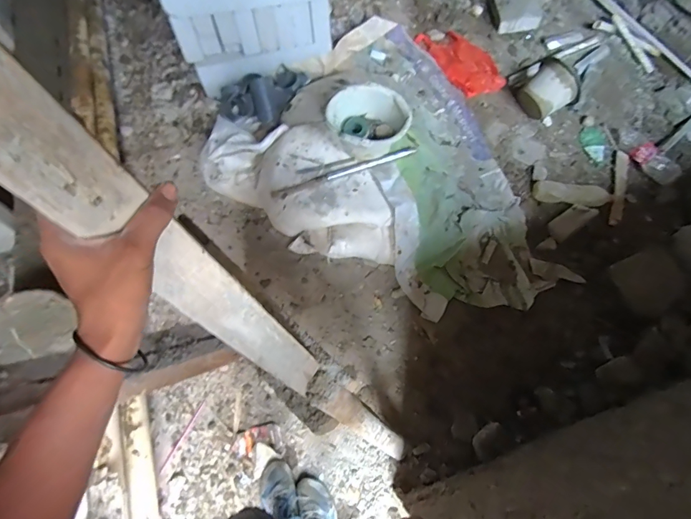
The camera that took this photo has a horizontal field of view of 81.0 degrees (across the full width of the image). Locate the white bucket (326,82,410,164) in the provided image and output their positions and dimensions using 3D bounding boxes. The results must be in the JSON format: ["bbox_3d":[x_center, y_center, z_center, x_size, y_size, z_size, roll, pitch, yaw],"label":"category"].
[{"bbox_3d":[0.080,-0.465,1.398,0.243,0.160,0.220,-22,68,-11],"label":"white bucket"}]

